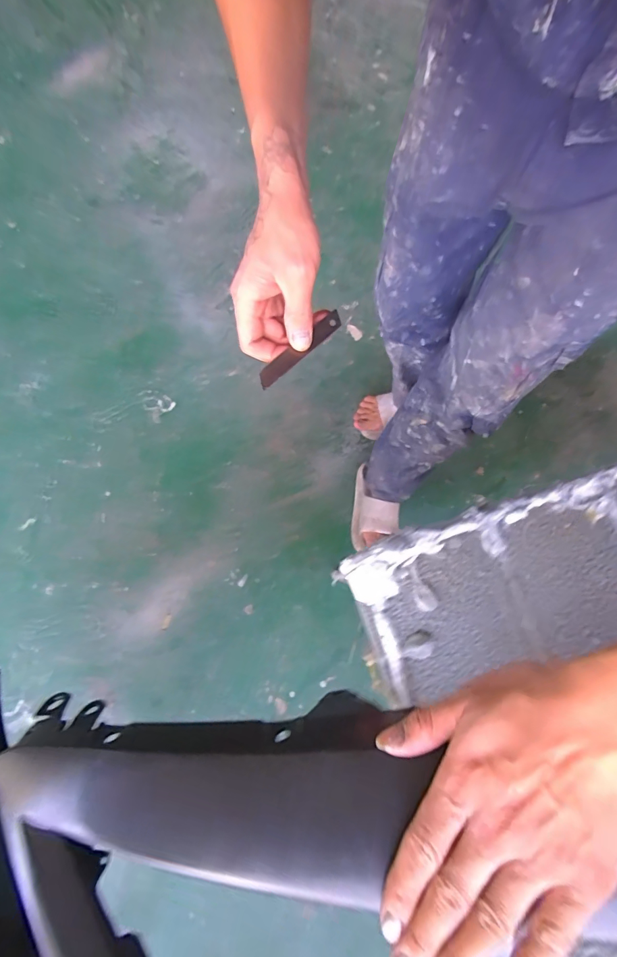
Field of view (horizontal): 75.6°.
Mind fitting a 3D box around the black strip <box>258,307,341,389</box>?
[{"bbox_3d":[-0.007,-0.115,0.355,0.017,0.007,0.095,43,78,9],"label":"black strip"}]

